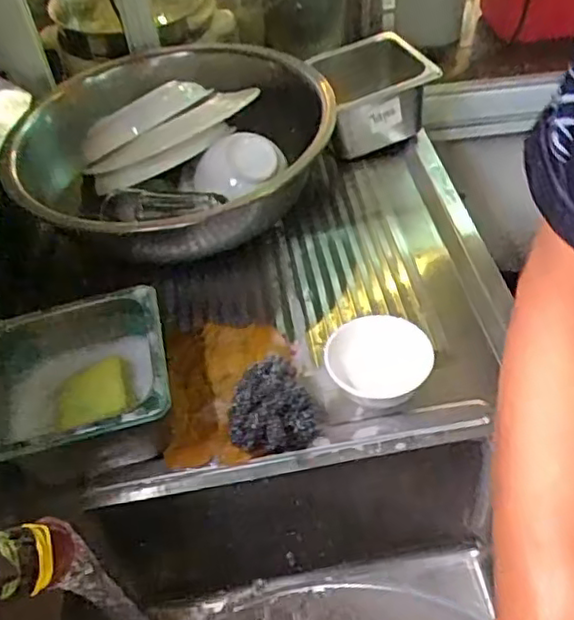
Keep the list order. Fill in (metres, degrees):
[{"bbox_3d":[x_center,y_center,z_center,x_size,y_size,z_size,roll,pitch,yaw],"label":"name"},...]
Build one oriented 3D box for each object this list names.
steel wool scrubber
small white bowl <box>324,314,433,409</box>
[{"bbox_3d":[-0.013,0.094,0.607,0.085,0.061,0.070,-35,52,-24],"label":"steel wool scrubber"},{"bbox_3d":[0.088,0.055,0.627,0.094,0.050,0.099,-4,46,4],"label":"small white bowl"}]

